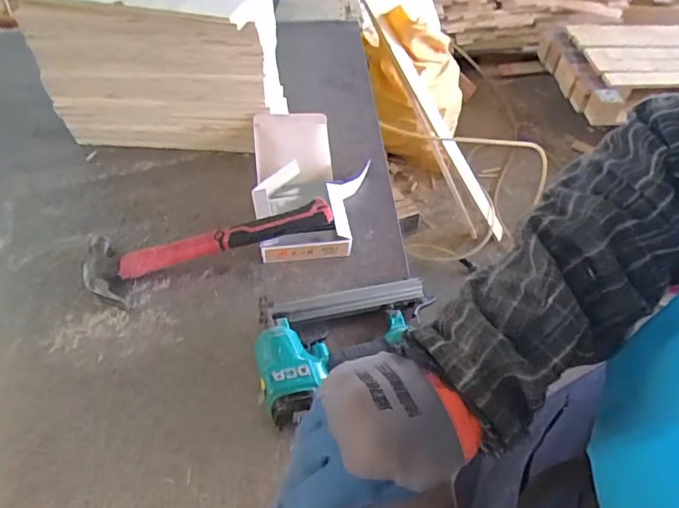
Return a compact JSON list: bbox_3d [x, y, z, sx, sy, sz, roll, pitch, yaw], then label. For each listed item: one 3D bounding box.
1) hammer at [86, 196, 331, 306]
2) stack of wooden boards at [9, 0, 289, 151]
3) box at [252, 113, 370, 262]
[{"bbox_3d":[-0.180,-0.024,0.716,0.326,0.070,0.110,-15,50,-13],"label":"hammer"},{"bbox_3d":[-0.280,-0.307,0.855,0.340,0.239,0.146,7,49,6],"label":"stack of wooden boards"},{"bbox_3d":[-0.043,-0.108,0.803,0.173,0.063,0.275,-4,49,-3],"label":"box"}]

